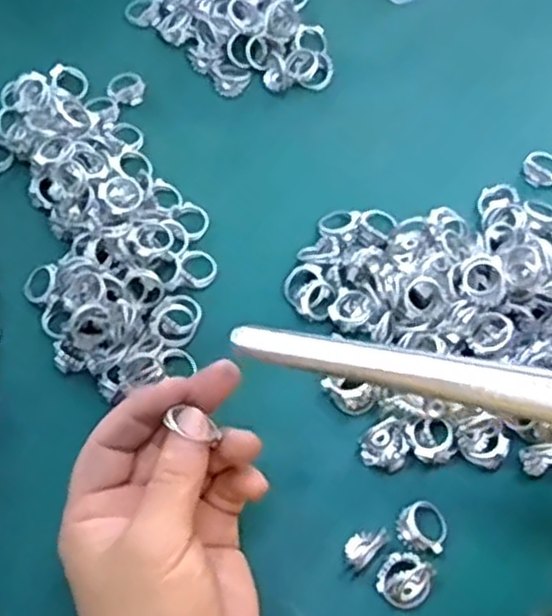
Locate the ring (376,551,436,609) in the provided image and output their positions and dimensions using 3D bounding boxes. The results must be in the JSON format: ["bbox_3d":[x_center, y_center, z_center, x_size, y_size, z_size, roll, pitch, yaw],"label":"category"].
[{"bbox_3d":[0.057,0.120,0.336,0.023,0.007,0.023,0,64,-1],"label":"ring"}]

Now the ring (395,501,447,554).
[{"bbox_3d":[0.067,0.099,0.346,0.023,0.009,0.023,0,64,-1],"label":"ring"}]

